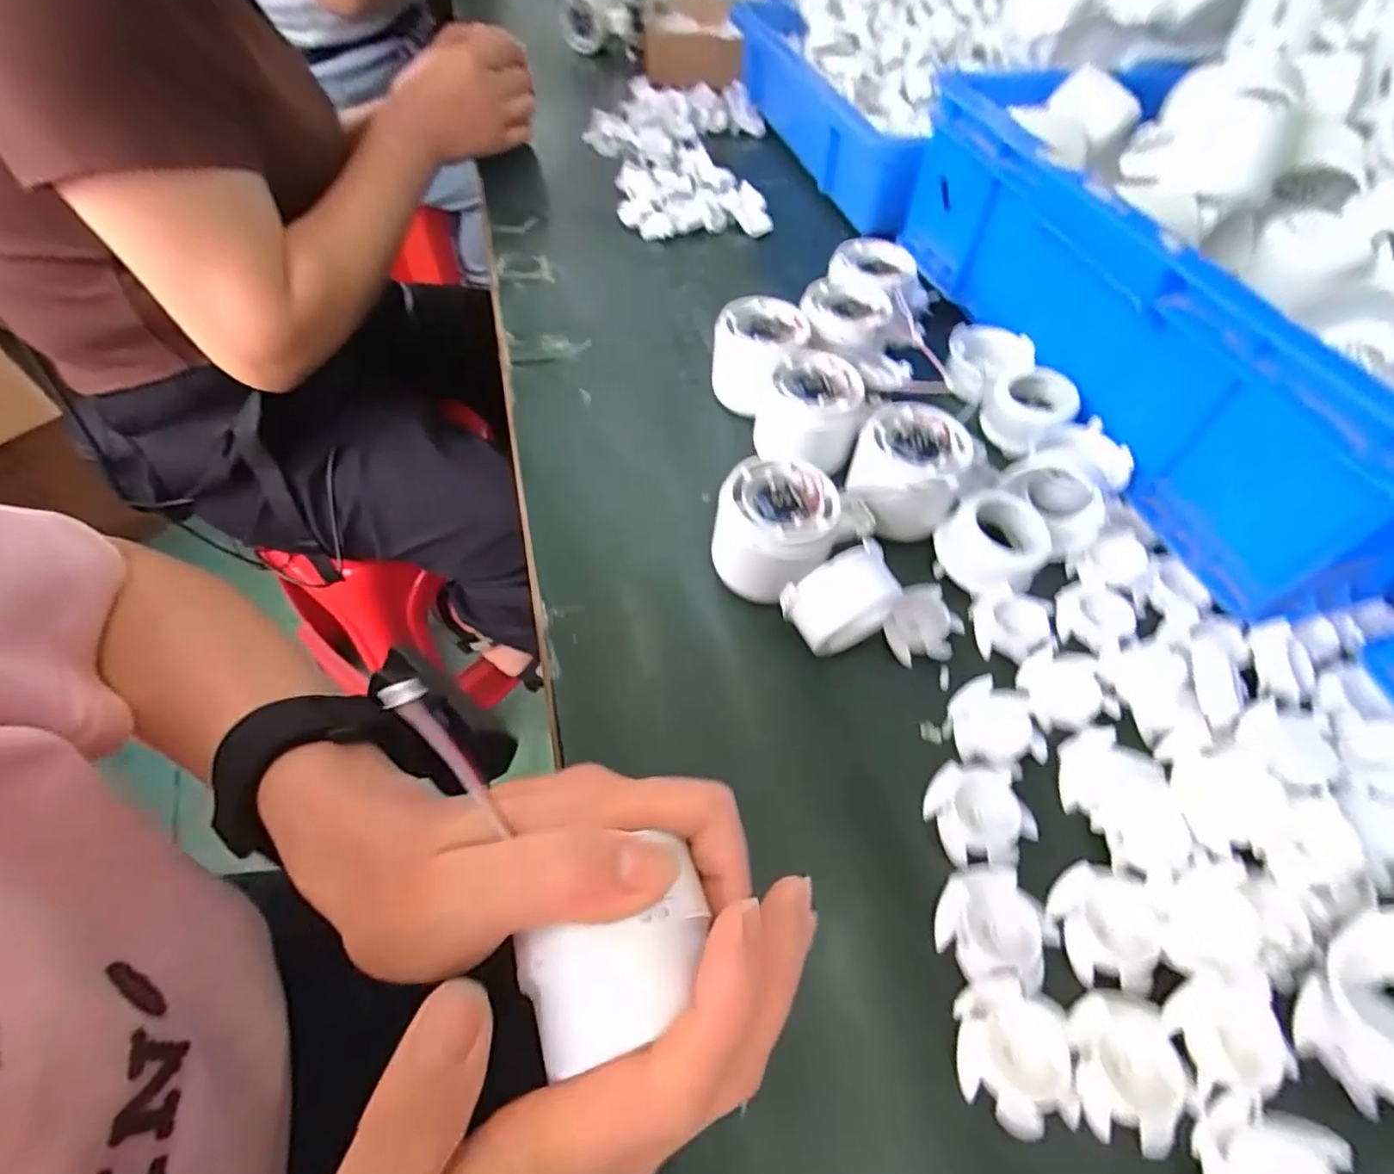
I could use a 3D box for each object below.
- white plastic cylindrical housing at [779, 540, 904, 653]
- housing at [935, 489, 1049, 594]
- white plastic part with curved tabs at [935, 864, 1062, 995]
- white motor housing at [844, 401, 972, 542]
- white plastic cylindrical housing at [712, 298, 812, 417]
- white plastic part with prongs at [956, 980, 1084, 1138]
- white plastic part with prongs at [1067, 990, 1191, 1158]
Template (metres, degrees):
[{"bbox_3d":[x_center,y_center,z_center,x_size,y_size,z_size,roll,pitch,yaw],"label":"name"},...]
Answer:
[{"bbox_3d":[0.067,0.011,0.302,0.048,0.055,0.026,-13,56,-11],"label":"white plastic cylindrical housing"},{"bbox_3d":[0.157,-0.024,0.341,0.051,0.022,0.047,-2,54,2],"label":"housing"},{"bbox_3d":[0.112,0.127,0.242,0.039,0.008,0.041,1,54,-1],"label":"white plastic part with curved tabs"},{"bbox_3d":[0.114,-0.061,0.353,0.059,0.044,0.066,17,55,10],"label":"white motor housing"},{"bbox_3d":[0.041,-0.148,0.414,0.056,0.048,0.059,1,54,-1],"label":"white plastic cylindrical housing"},{"bbox_3d":[0.108,0.161,0.220,0.035,0.010,0.041,8,54,4],"label":"white plastic part with prongs"},{"bbox_3d":[0.146,0.163,0.219,0.034,0.012,0.042,-1,54,-2],"label":"white plastic part with prongs"}]

